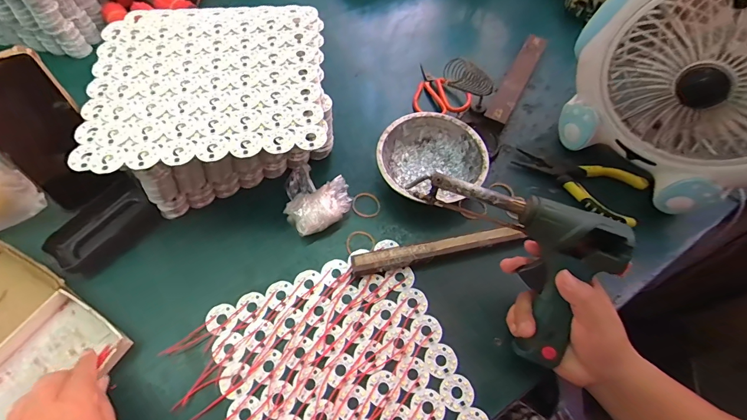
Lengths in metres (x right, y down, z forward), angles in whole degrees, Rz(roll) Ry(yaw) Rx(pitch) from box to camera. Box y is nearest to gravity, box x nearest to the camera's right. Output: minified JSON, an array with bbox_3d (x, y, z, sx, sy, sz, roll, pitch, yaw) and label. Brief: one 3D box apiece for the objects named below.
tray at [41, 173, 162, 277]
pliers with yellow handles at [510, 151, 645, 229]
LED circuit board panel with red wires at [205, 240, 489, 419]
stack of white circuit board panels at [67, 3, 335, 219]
[{"bbox_3d":[-0.298,0.018,0.423,0.063,0.019,0.109,33,65,15],"label":"tray"},{"bbox_3d":[0.252,-0.035,0.471,0.150,0.022,0.067,26,63,12],"label":"pliers with yellow handles"},{"bbox_3d":[-0.031,0.152,0.358,0.209,0.005,0.210,-21,64,-13],"label":"LED circuit board panel with red wires"},{"bbox_3d":[-0.176,-0.127,0.453,0.242,0.102,0.245,-8,60,-6],"label":"stack of white circuit board panels"}]

